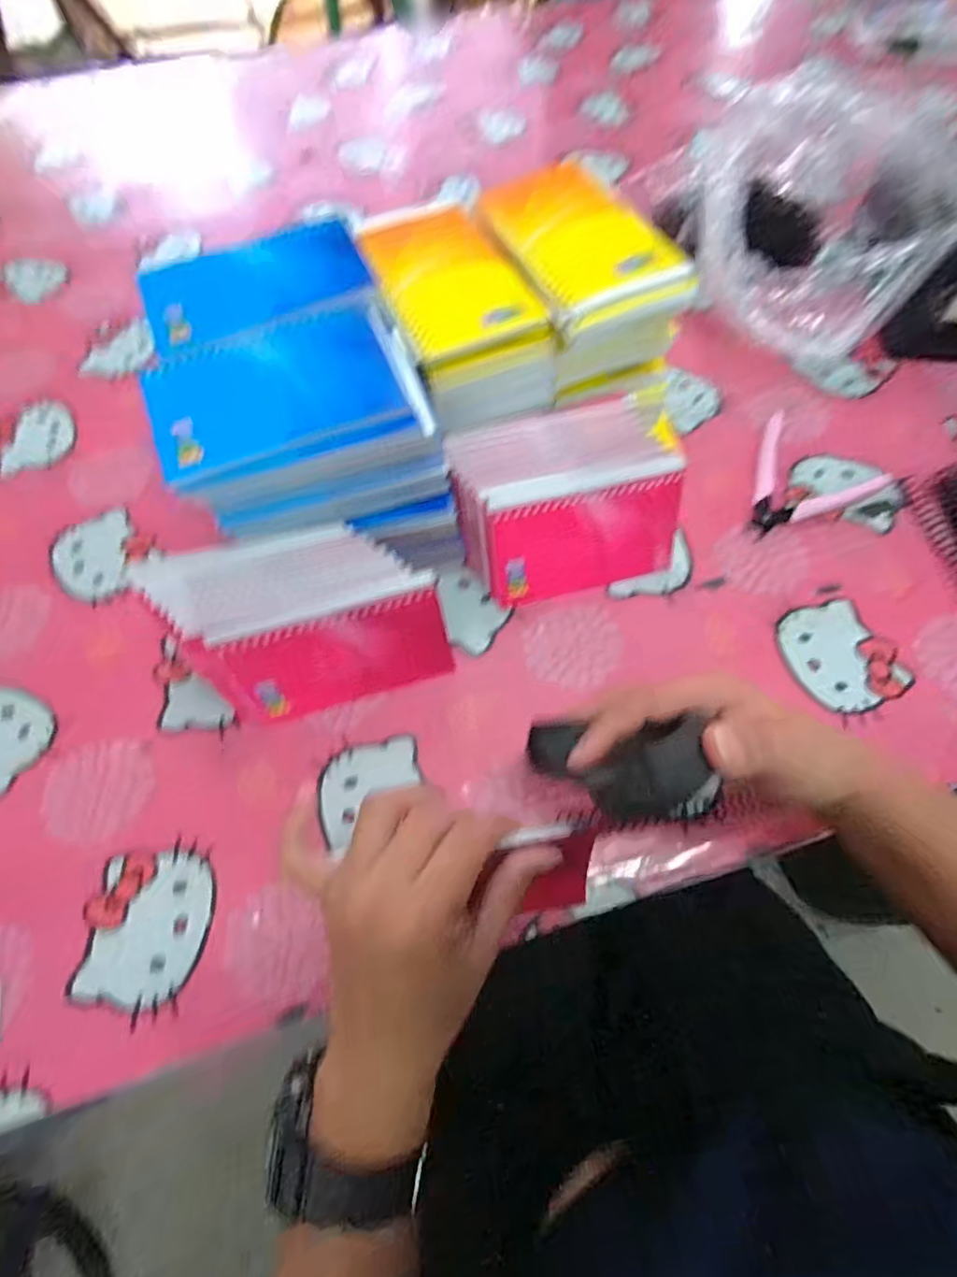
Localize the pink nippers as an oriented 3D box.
[{"bbox_3d":[0.250,-0.119,0.426,0.097,0.009,0.111,38,71,18],"label":"pink nippers"}]

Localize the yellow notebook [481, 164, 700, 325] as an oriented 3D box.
[{"bbox_3d":[0.061,-0.256,0.343,0.087,0.012,0.150,-16,65,-6],"label":"yellow notebook"}]

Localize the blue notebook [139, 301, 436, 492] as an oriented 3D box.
[{"bbox_3d":[-0.105,-0.134,0.298,0.138,0.008,0.083,-19,80,-9],"label":"blue notebook"}]

